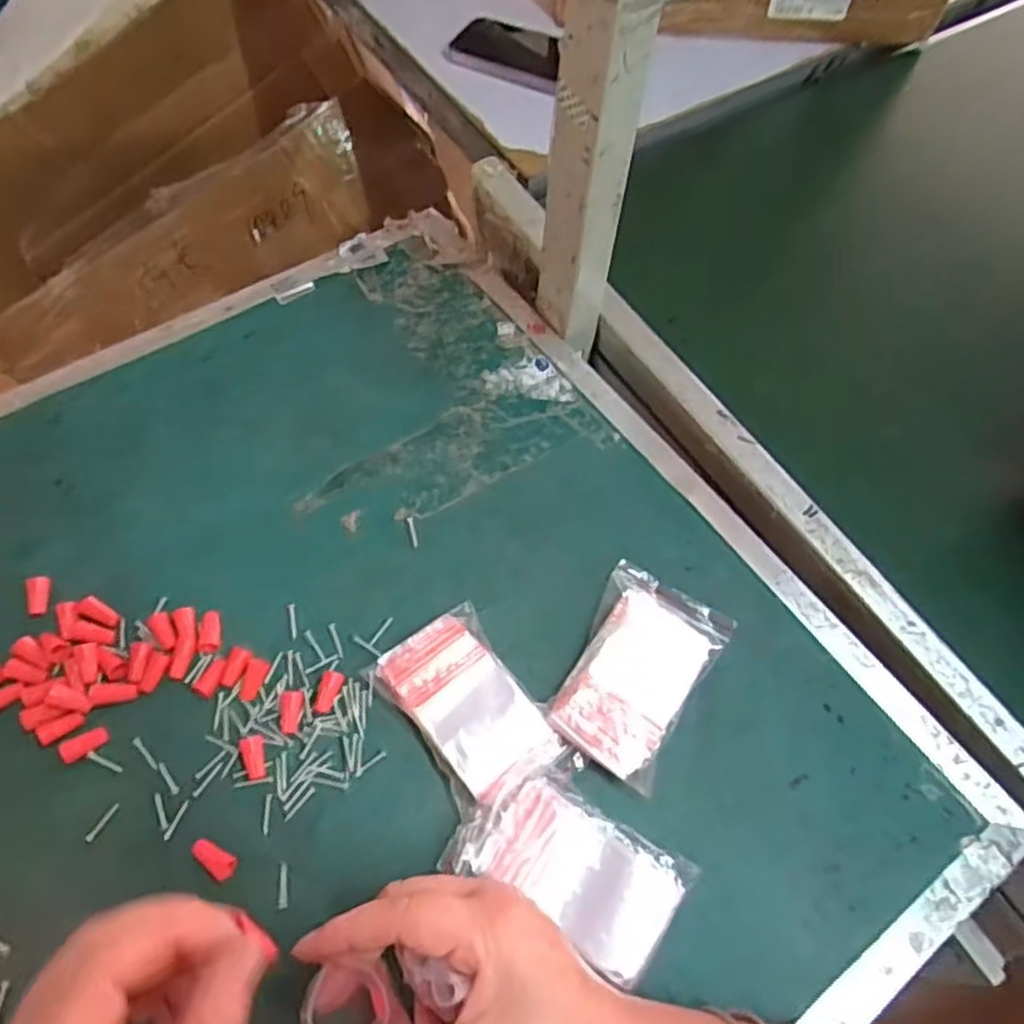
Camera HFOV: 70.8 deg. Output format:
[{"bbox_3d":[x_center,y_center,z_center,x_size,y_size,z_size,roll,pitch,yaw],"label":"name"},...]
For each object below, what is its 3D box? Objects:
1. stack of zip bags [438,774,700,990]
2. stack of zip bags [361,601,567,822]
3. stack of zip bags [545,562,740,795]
[{"bbox_3d":[0.029,0.176,0.362,0.109,0.016,0.061,28,64,14],"label":"stack of zip bags"},{"bbox_3d":[-0.026,0.105,0.397,0.065,0.015,0.102,-30,65,-17],"label":"stack of zip bags"},{"bbox_3d":[0.072,0.089,0.408,0.071,0.024,0.114,26,63,13],"label":"stack of zip bags"}]

